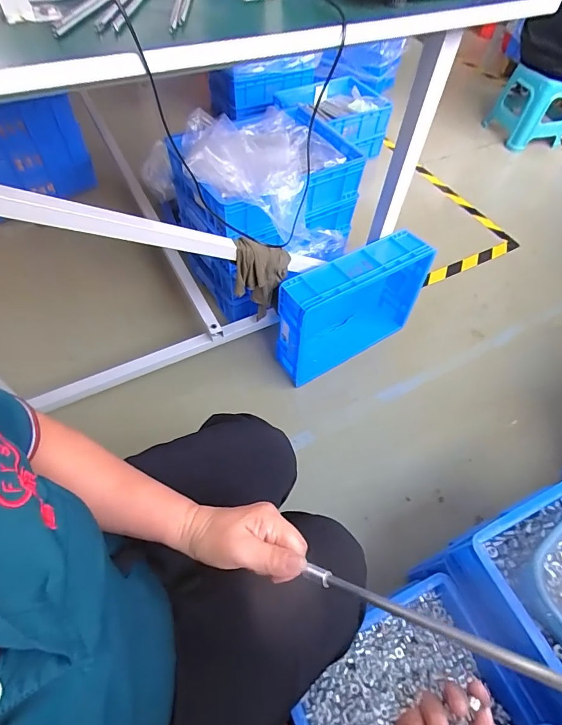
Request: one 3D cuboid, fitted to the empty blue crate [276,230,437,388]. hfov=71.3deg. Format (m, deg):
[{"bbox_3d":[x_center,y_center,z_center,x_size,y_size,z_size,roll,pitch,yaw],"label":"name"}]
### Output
[{"bbox_3d":[0.183,-0.147,1.055,0.412,0.309,0.136,-28,62,-20],"label":"empty blue crate"}]

